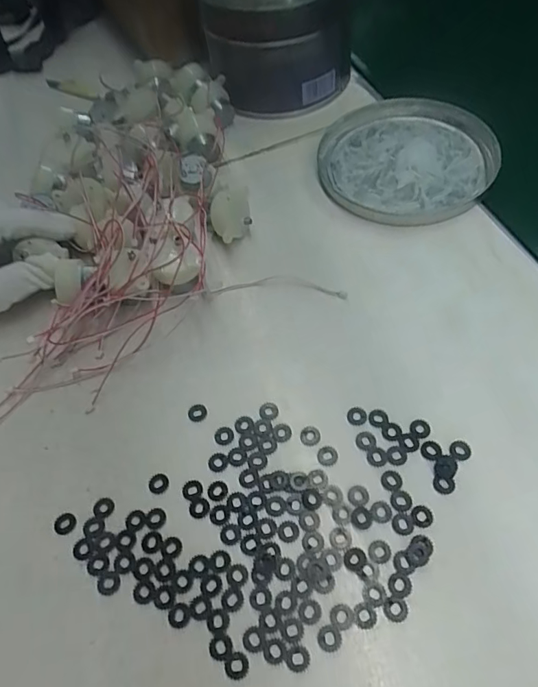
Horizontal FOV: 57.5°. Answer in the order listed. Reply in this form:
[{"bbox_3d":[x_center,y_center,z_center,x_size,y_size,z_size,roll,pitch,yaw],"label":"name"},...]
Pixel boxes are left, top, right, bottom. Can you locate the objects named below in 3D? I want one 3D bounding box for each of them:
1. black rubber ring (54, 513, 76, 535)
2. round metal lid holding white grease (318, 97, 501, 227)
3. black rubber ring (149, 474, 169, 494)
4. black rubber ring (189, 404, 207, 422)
[{"bbox_3d":[-0.104,0.092,0.249,0.010,0.004,0.011,-2,57,4],"label":"black rubber ring"},{"bbox_3d":[0.107,-0.145,0.380,0.130,0.012,0.137,-2,57,4],"label":"round metal lid holding white grease"},{"bbox_3d":[-0.058,0.074,0.258,0.011,0.004,0.010,-11,57,-2],"label":"black rubber ring"},{"bbox_3d":[-0.041,0.039,0.279,0.011,0.004,0.010,-2,57,4],"label":"black rubber ring"}]

